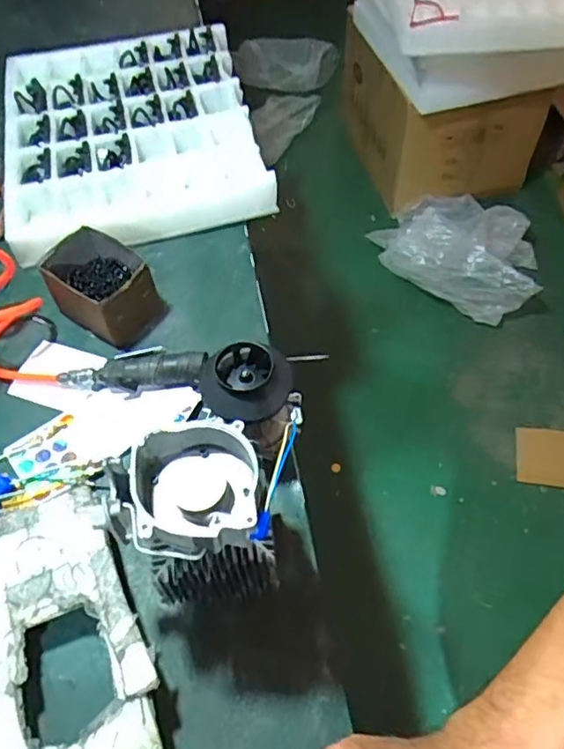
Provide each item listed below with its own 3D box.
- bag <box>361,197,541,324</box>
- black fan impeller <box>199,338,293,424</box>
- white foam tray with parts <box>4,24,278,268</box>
[{"bbox_3d":[0.528,-0.399,1.839,0.497,0.210,0.443,18,59,14],"label":"bag"},{"bbox_3d":[-0.042,0.007,0.692,0.102,0.044,0.082,0,57,3],"label":"black fan impeller"},{"bbox_3d":[-0.262,-0.423,1.034,0.410,0.097,0.485,-13,57,-5],"label":"white foam tray with parts"}]

